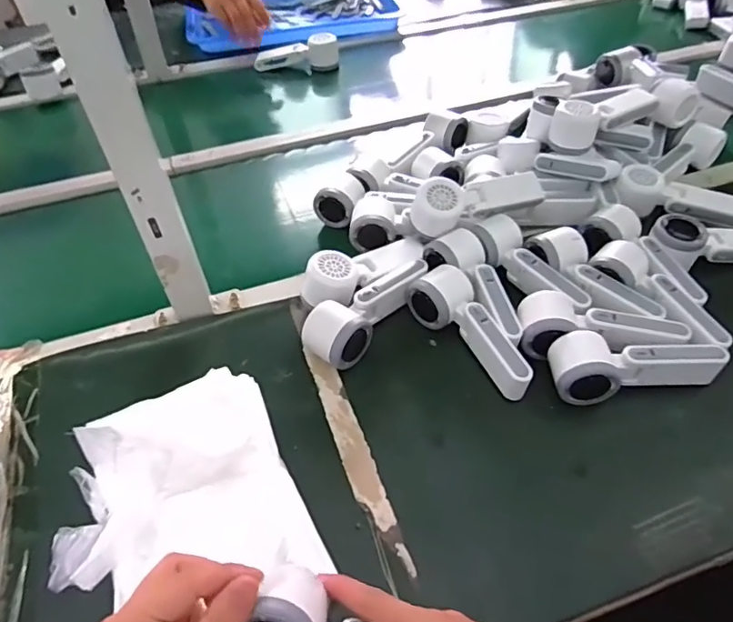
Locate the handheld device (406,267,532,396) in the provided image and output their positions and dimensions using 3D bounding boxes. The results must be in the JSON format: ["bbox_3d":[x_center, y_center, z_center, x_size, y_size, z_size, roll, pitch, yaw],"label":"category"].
[{"bbox_3d":[0.110,0.020,0.576,0.062,0.043,0.165,-25,54,-18],"label":"handheld device"}]

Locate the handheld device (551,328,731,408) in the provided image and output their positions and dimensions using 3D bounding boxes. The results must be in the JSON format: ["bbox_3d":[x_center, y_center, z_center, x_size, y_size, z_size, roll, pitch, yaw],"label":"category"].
[{"bbox_3d":[0.262,0.050,0.545,0.164,0.055,0.059,-9,48,-6],"label":"handheld device"}]

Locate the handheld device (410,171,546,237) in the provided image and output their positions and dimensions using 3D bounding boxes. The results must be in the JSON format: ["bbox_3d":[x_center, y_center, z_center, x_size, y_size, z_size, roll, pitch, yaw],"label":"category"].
[{"bbox_3d":[0.138,-0.134,0.660,0.168,0.061,0.050,-21,50,-15],"label":"handheld device"}]

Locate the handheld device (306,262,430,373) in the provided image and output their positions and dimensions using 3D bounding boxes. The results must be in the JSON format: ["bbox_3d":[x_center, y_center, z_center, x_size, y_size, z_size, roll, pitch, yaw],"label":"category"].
[{"bbox_3d":[0.004,-0.006,0.598,0.057,0.055,0.167,33,58,25],"label":"handheld device"}]

